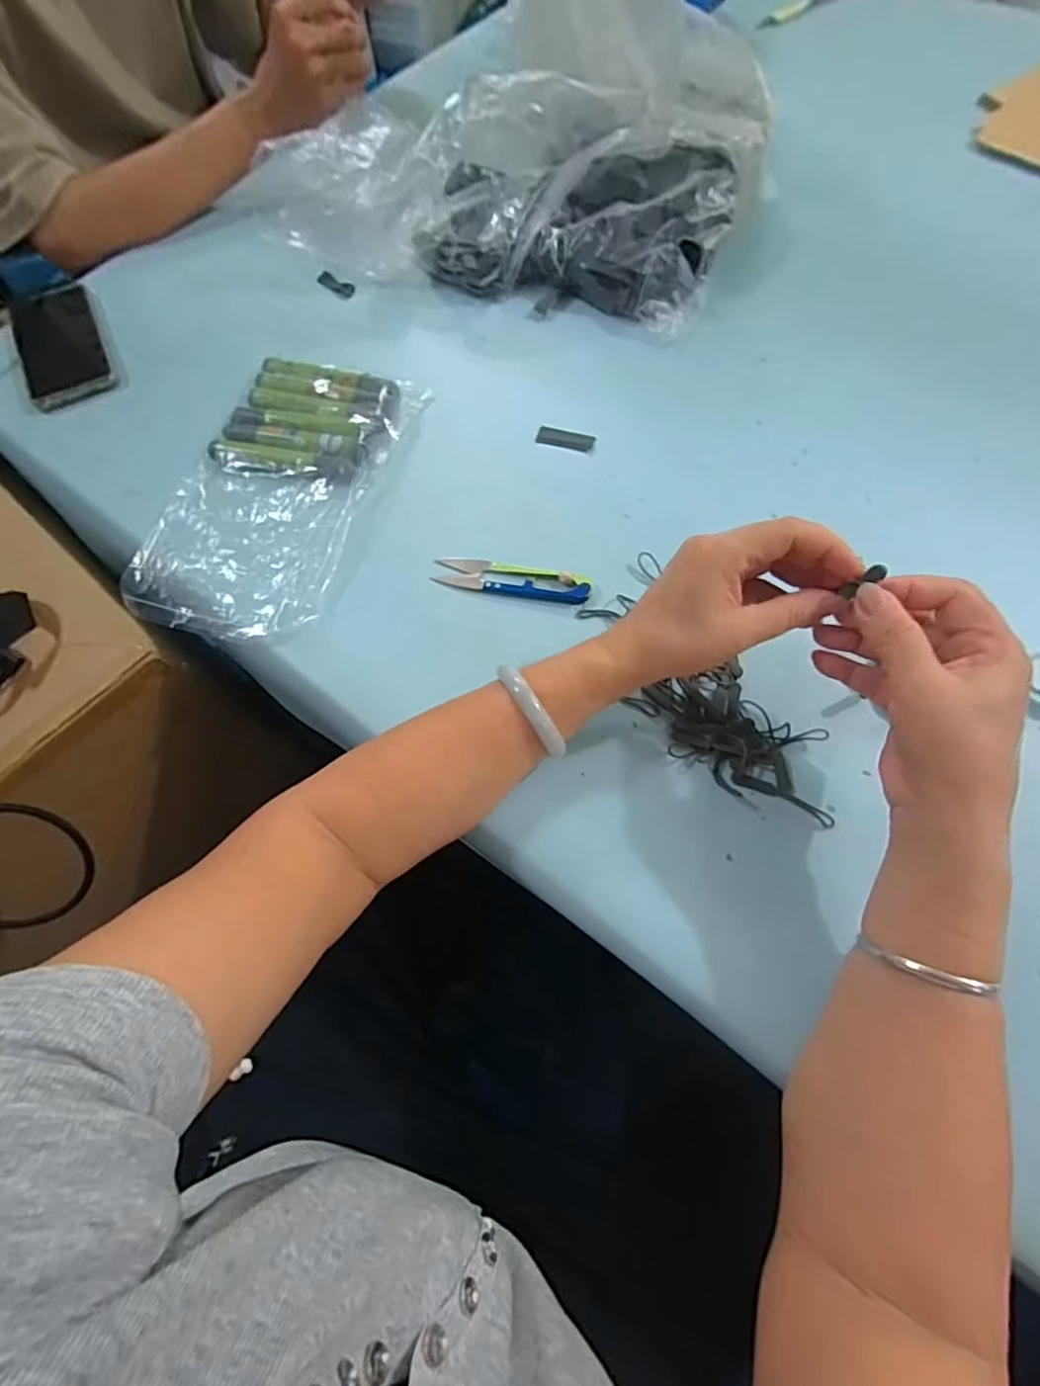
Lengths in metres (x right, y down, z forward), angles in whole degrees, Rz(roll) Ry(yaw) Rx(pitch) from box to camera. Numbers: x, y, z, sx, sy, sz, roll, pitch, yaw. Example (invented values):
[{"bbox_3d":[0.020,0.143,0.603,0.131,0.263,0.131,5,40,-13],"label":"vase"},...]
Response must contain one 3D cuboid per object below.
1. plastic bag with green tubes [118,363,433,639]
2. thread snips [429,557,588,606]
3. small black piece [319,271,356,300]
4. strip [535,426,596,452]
[{"bbox_3d":[-0.200,-0.173,0.473,0.158,0.021,0.271,16,69,9],"label":"plastic bag with green tubes"},{"bbox_3d":[-0.006,-0.087,0.435,0.117,0.007,0.027,10,69,6],"label":"thread snips"},{"bbox_3d":[-0.190,-0.422,0.589,0.047,0.004,0.021,41,75,17],"label":"small black piece"},{"bbox_3d":[0.040,-0.220,0.493,0.049,0.004,0.018,14,69,8],"label":"strip"}]

